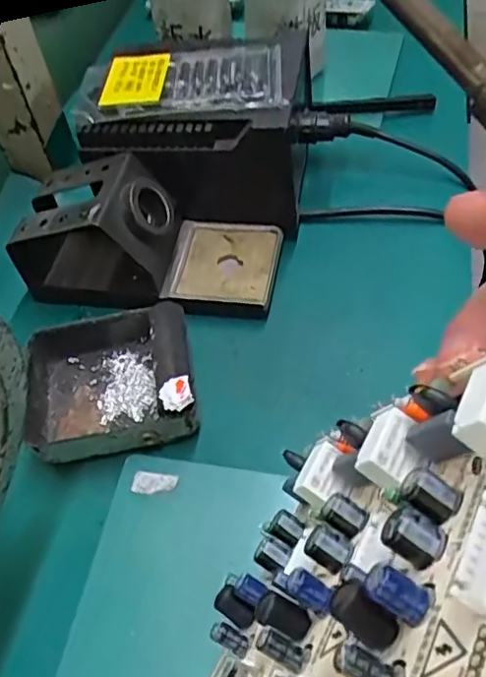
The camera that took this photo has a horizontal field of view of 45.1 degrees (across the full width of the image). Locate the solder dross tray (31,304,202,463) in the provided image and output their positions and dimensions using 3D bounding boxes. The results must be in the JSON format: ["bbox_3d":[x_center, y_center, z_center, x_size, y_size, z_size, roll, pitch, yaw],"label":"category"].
[{"bbox_3d":[-0.075,0.021,0.329,0.093,0.034,0.079,-9,52,-1],"label":"solder dross tray"}]

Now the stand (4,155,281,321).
[{"bbox_3d":[-0.060,-0.067,0.375,0.158,0.071,0.071,6,54,10],"label":"stand"}]

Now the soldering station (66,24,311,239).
[{"bbox_3d":[-0.028,-0.149,0.409,0.151,0.090,0.112,5,53,9],"label":"soldering station"}]

